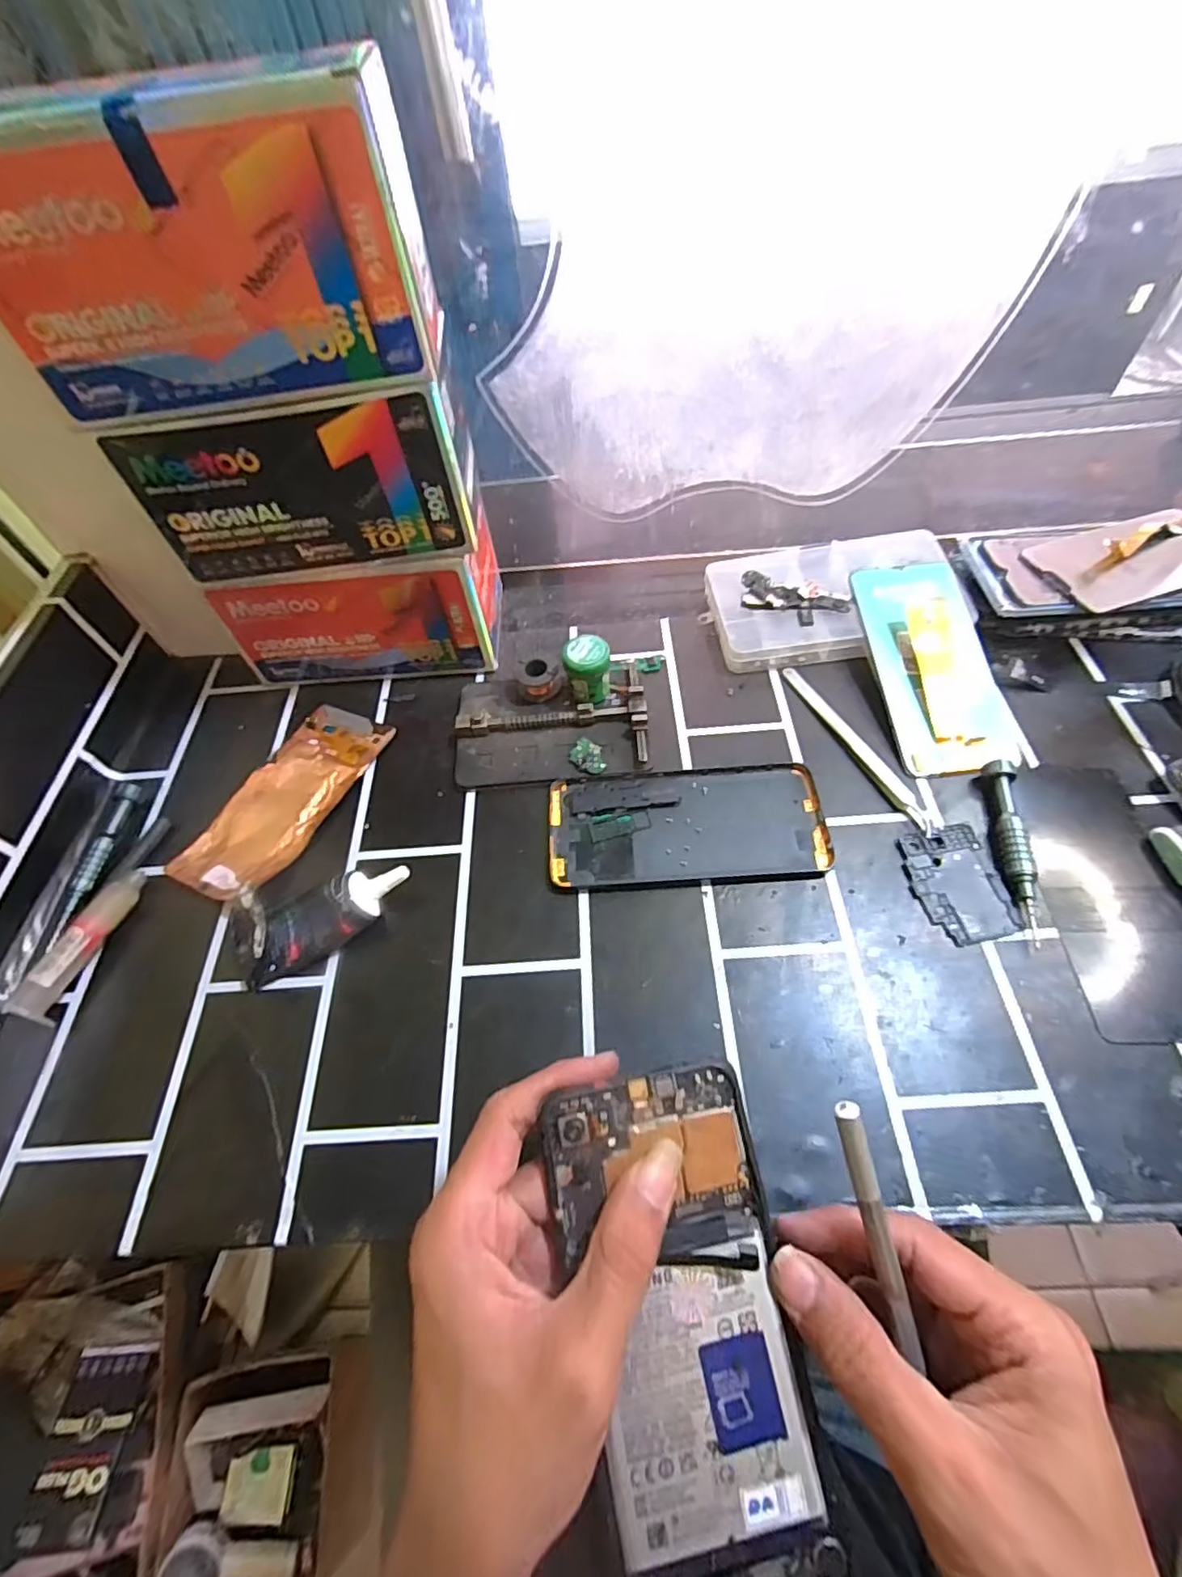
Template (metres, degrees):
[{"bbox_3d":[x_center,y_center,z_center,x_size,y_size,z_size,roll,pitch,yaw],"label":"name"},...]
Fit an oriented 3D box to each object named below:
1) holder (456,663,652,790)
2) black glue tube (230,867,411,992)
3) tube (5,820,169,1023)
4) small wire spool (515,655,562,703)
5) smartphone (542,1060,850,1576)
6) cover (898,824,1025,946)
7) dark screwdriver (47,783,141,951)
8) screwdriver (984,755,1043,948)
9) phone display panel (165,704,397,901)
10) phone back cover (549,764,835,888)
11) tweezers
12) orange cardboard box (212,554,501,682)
[{"bbox_3d":[-0.027,-0.044,0.408,0.125,0.020,0.083,-3,56,2],"label":"holder"},{"bbox_3d":[-0.152,0.066,0.343,0.097,0.028,0.047,-27,59,-14],"label":"black glue tube"},{"bbox_3d":[-0.282,0.068,0.351,0.018,0.019,0.125,6,57,8],"label":"tube"},{"bbox_3d":[-0.036,-0.075,0.420,0.029,0.021,0.023,15,59,13],"label":"small wire spool"},{"bbox_3d":[0.032,0.179,0.200,0.070,0.006,0.156,-10,76,-3],"label":"smartphone"},{"bbox_3d":[0.202,0.052,0.339,0.046,0.005,0.065,-7,56,-1],"label":"cover"},{"bbox_3d":[-0.304,0.044,0.374,0.013,0.011,0.106,-3,56,2],"label":"dark screwdriver"},{"bbox_3d":[0.235,0.032,0.340,0.014,0.017,0.107,6,57,8],"label":"screwdriver"},{"bbox_3d":[-0.197,0.004,0.399,0.066,0.008,0.149,18,59,15],"label":"phone display panel"},{"bbox_3d":[0.057,0.021,0.370,0.161,0.005,0.073,-3,56,2],"label":"phone back cover"},{"bbox_3d":[0.166,-0.029,0.386,0.012,0.004,0.141,-23,58,-11],"label":"tweezers"},{"bbox_3d":[-0.157,-0.141,0.441,0.171,0.092,0.090,-2,56,2],"label":"orange cardboard box"}]

